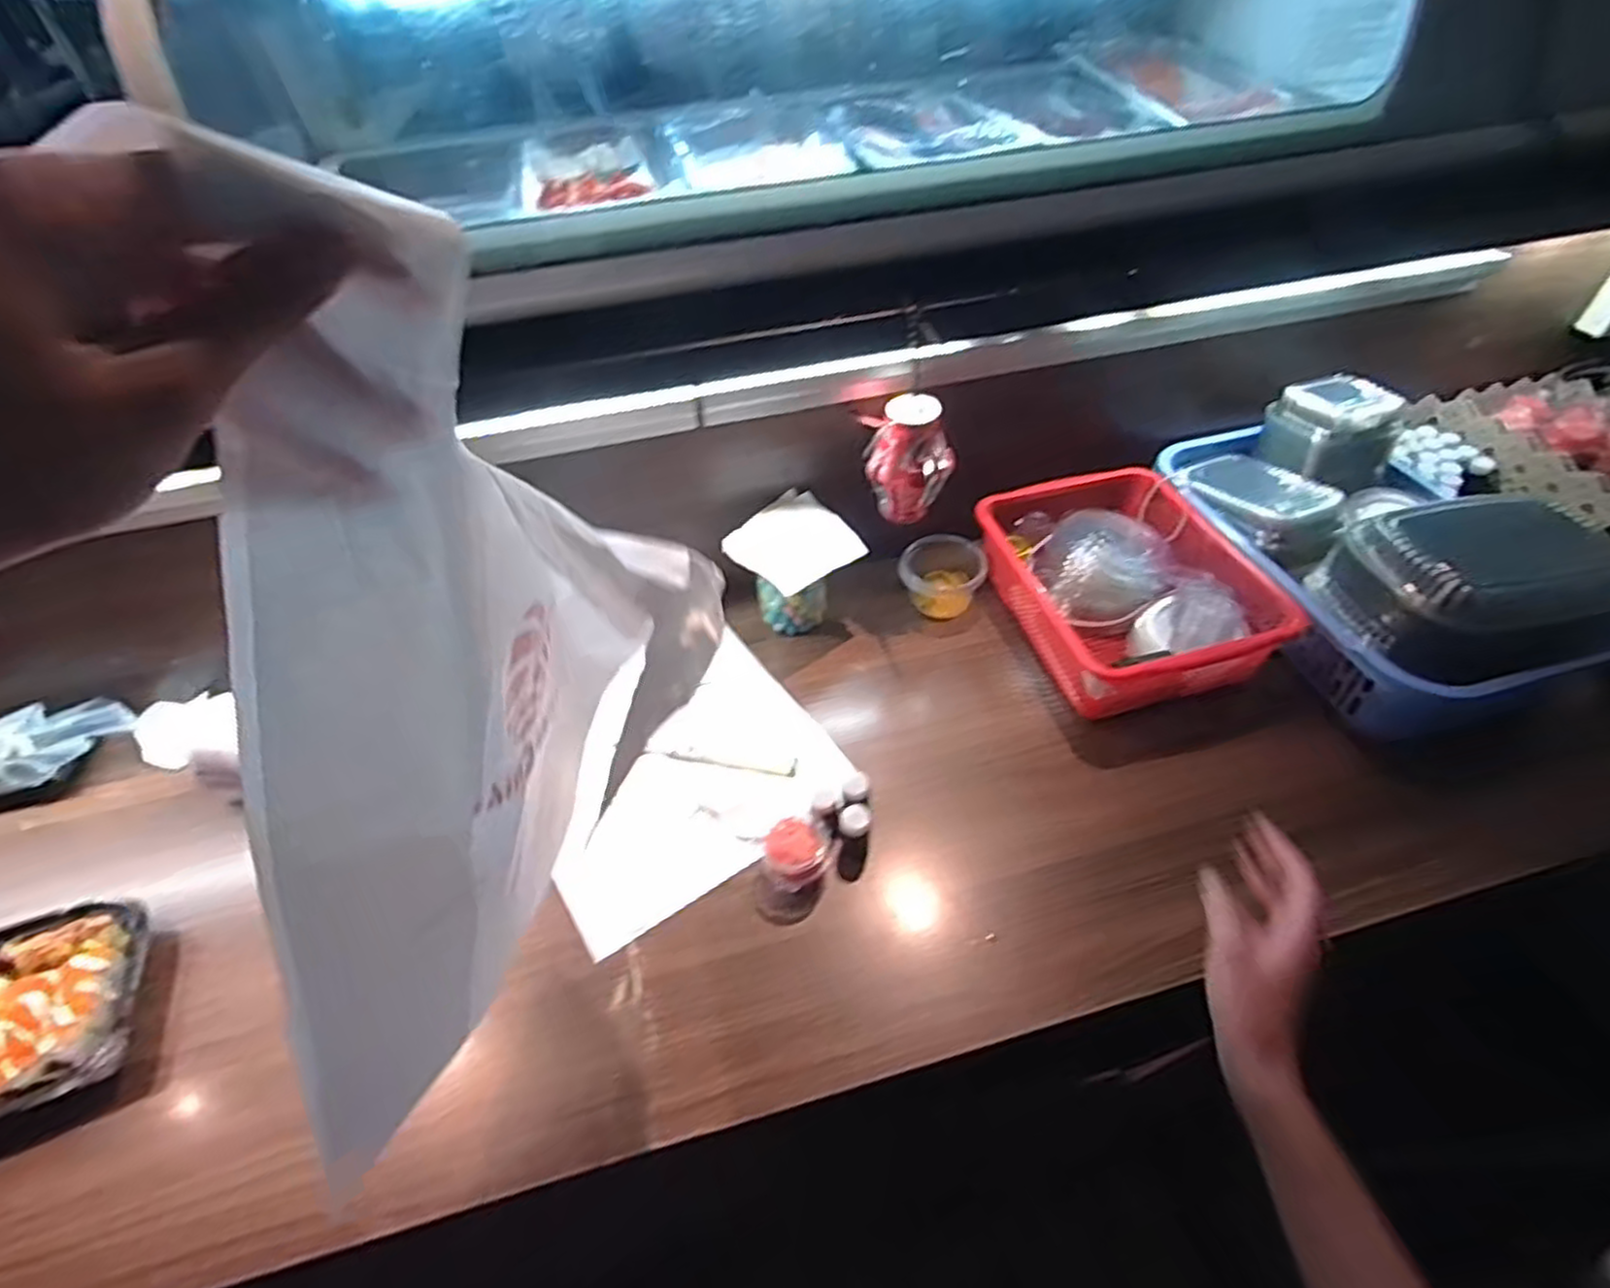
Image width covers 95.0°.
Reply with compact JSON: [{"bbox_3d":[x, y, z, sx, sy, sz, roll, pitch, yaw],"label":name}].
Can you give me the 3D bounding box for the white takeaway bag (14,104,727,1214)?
[{"bbox_3d":[-0.156,0.030,0.333,0.092,0.386,0.291,17,50,19],"label":"white takeaway bag"}]

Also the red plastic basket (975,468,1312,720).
[{"bbox_3d":[0.369,-0.070,0.874,0.256,0.098,0.328,-13,47,-8],"label":"red plastic basket"}]

